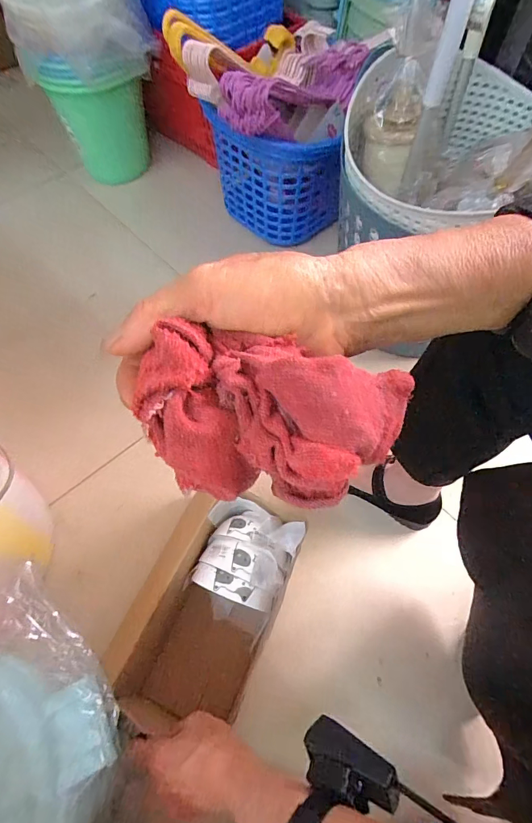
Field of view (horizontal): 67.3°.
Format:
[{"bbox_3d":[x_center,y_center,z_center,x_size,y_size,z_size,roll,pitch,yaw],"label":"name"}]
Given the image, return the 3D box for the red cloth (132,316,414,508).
[{"bbox_3d":[0.001,0.000,0.165,0.108,0.035,0.066,13,62,7],"label":"red cloth"}]

